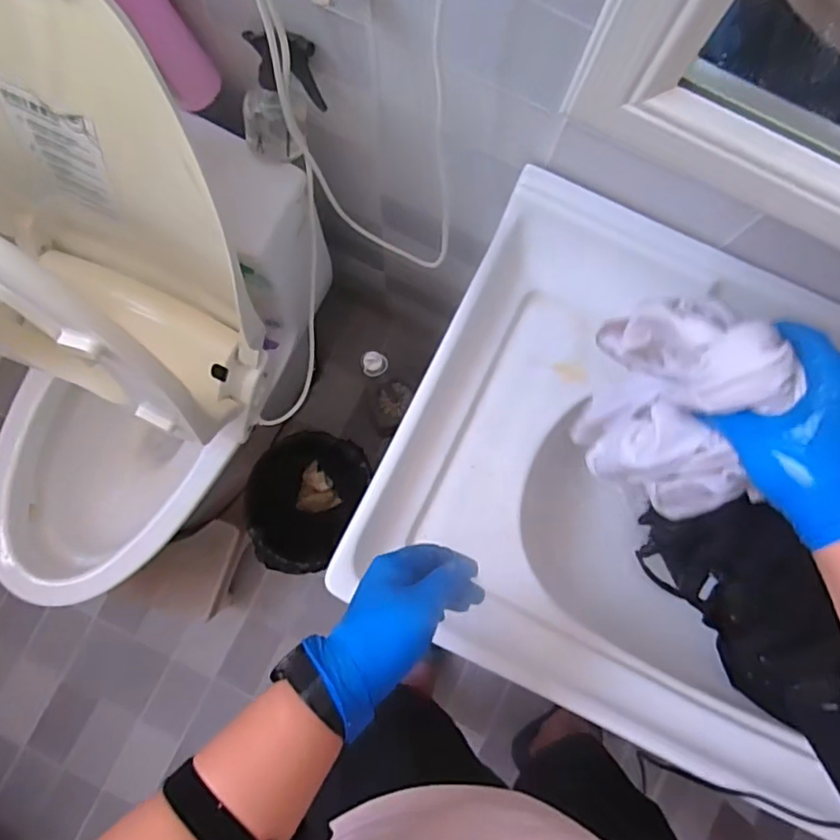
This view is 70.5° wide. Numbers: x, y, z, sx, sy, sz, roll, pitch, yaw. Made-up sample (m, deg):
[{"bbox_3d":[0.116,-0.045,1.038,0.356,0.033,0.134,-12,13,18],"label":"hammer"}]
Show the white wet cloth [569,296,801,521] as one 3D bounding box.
[{"bbox_3d":[0.199,-0.011,0.466,0.096,0.160,0.160,4,82,-2],"label":"white wet cloth"}]

